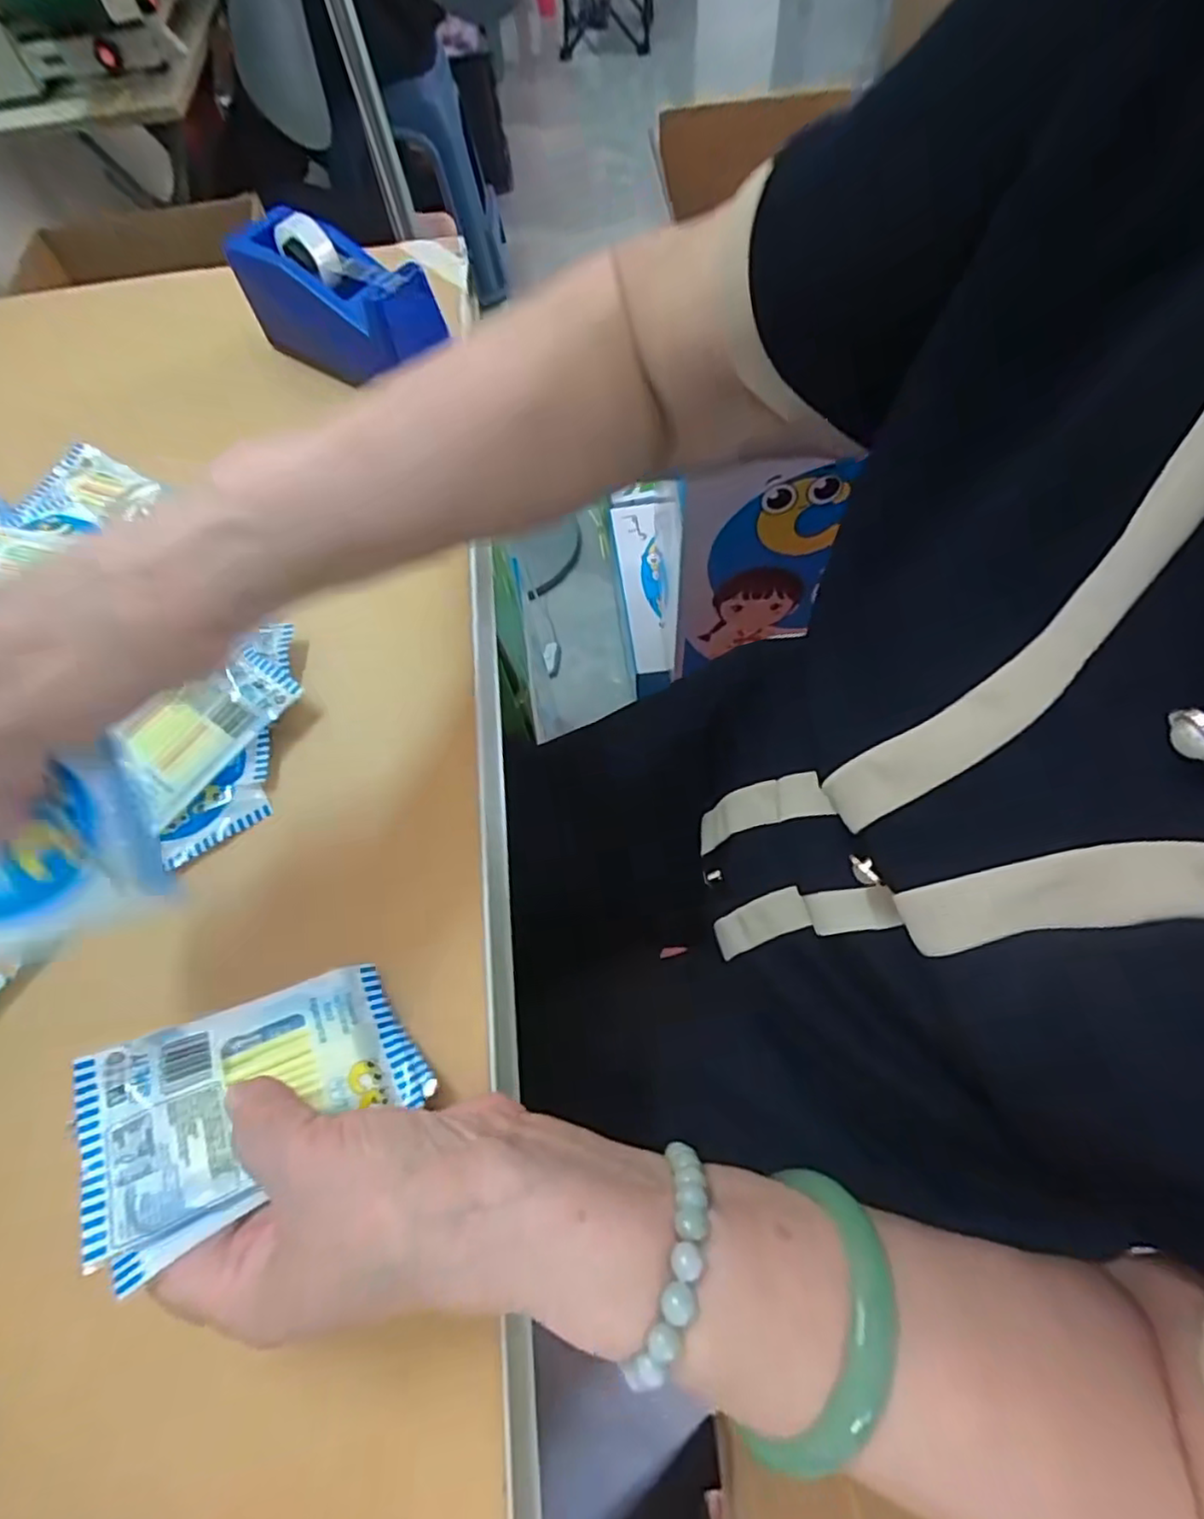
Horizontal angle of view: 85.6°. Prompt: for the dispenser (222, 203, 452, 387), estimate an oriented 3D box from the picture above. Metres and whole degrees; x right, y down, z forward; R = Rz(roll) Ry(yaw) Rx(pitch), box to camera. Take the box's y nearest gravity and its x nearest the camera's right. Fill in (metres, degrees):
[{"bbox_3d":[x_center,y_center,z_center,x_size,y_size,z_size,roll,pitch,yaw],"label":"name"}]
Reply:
[{"bbox_3d":[-0.178,-0.307,0.437,0.155,0.070,0.052,29,70,17],"label":"dispenser"}]

